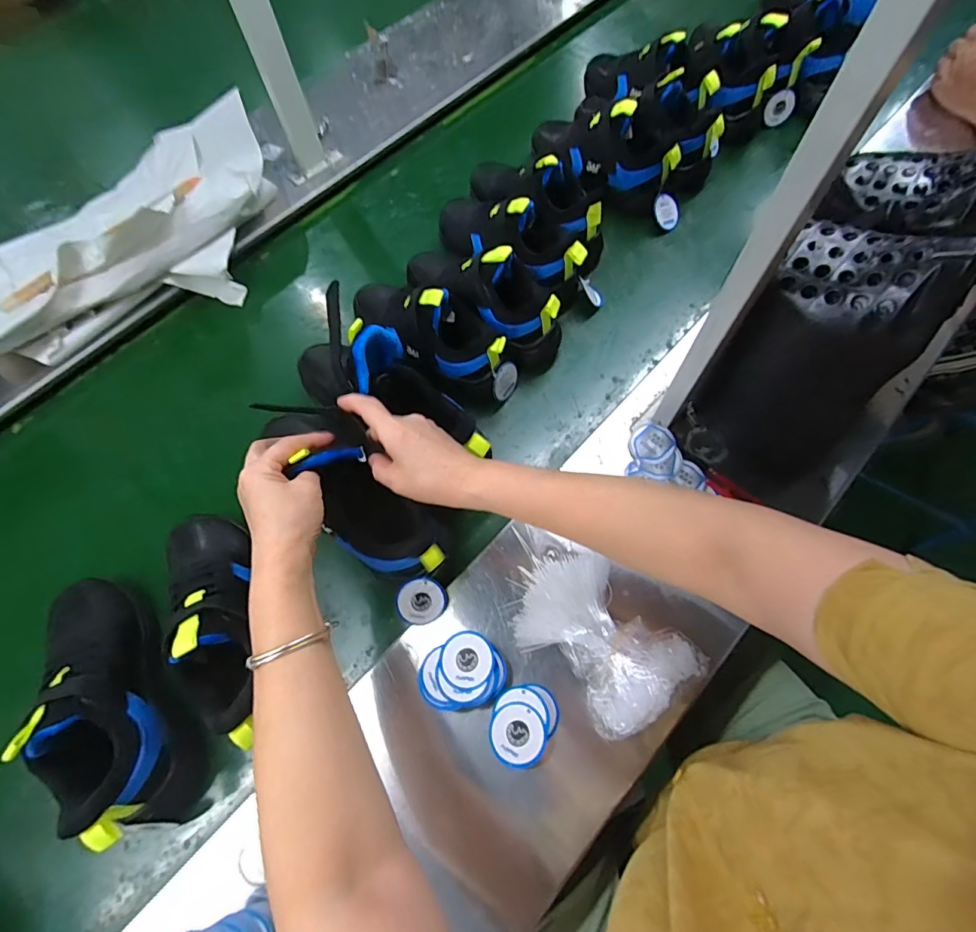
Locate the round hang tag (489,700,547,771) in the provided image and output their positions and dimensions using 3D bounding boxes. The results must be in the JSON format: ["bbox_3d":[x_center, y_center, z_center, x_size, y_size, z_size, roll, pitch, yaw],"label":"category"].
[{"bbox_3d":[0.026,0.235,0.407,0.047,0.004,0.051,-1,68,2],"label":"round hang tag"}]

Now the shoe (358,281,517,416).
[{"bbox_3d":[-0.076,-0.167,0.571,0.233,0.115,0.081,38,74,15],"label":"shoe"}]

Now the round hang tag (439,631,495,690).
[{"bbox_3d":[-0.019,0.176,0.425,0.048,0.004,0.047,-1,68,2],"label":"round hang tag"}]

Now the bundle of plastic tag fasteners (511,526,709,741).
[{"bbox_3d":[0.089,0.146,0.432,0.108,0.050,0.189,-41,73,-13],"label":"bundle of plastic tag fasteners"}]

